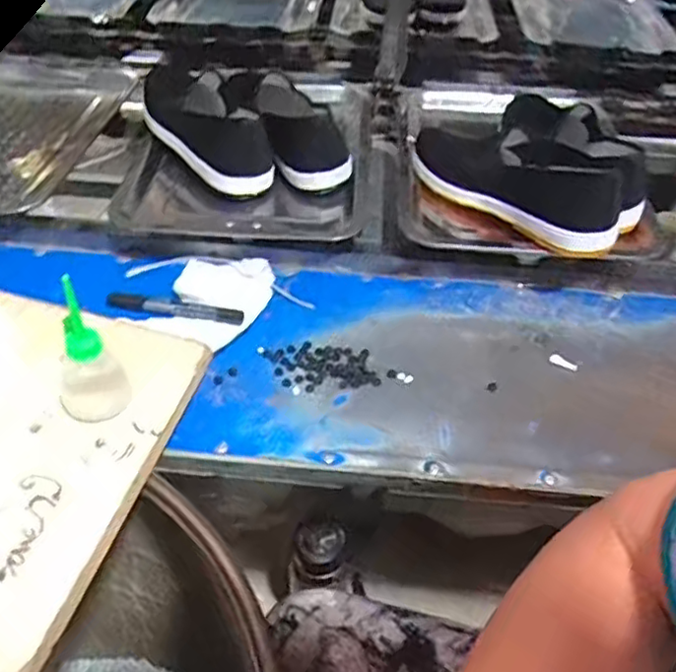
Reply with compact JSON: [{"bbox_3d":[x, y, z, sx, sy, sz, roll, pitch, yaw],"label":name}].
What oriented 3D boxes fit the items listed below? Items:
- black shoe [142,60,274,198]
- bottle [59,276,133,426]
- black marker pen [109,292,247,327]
[{"bbox_3d":[-0.151,-0.241,0.743,0.097,0.066,0.204,-18,48,-19],"label":"black shoe"},{"bbox_3d":[-0.179,0.009,0.455,0.048,0.105,0.041,-22,50,-23],"label":"bottle"},{"bbox_3d":[-0.159,-0.026,0.633,0.134,0.013,0.018,8,45,5],"label":"black marker pen"}]

